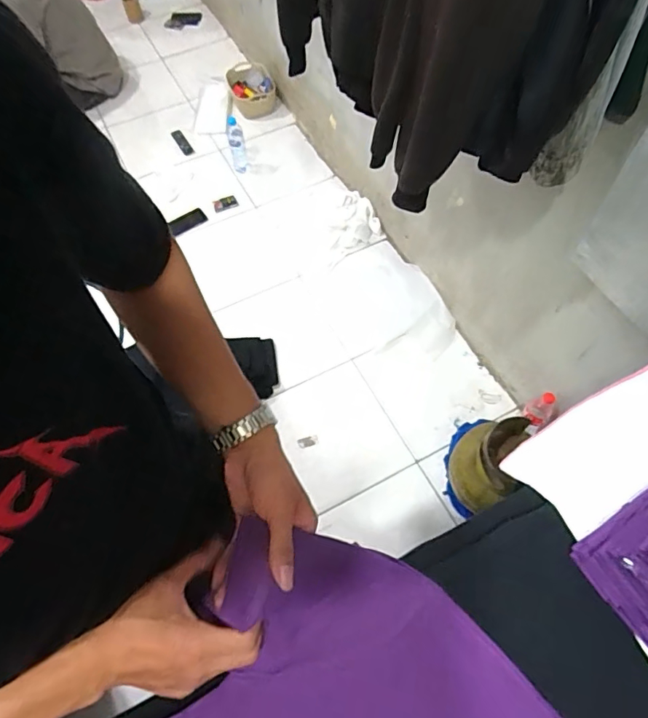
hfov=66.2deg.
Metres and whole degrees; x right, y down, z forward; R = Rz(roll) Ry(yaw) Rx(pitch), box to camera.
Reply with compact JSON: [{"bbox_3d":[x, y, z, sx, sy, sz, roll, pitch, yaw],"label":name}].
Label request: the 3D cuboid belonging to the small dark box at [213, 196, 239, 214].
[{"bbox_3d":[-0.368,-0.581,1.860,0.089,0.025,0.051,-18,62,-8],"label":"small dark box"}]

